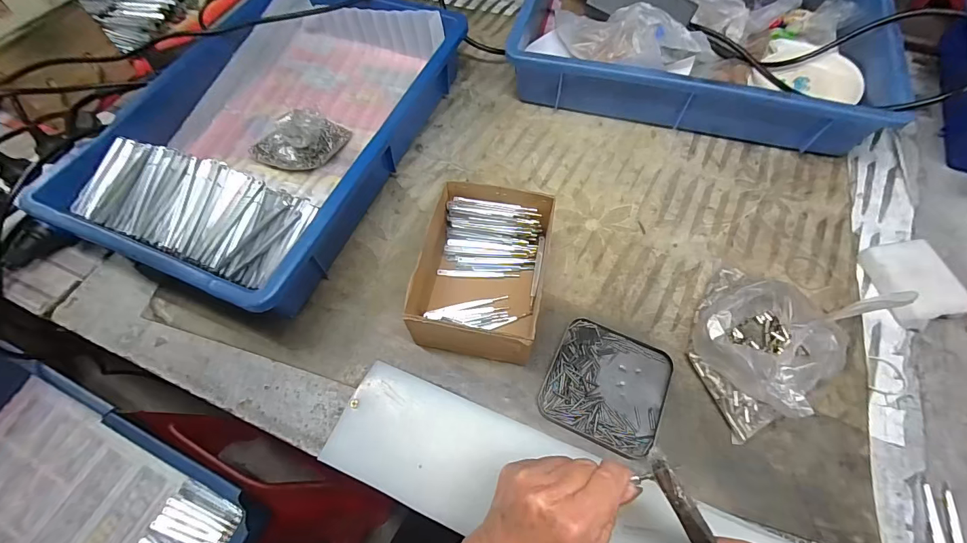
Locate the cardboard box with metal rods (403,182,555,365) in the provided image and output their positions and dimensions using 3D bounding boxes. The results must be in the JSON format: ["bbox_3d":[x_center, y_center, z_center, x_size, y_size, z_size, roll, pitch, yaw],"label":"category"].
[{"bbox_3d":[-0.001,0.002,0.392,0.117,0.066,0.158,12,64,7],"label":"cardboard box with metal rods"}]

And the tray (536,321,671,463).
[{"bbox_3d":[0.111,0.101,0.370,0.102,0.014,0.101,24,66,13],"label":"tray"}]

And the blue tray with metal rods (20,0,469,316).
[{"bbox_3d":[-0.221,-0.170,0.466,0.262,0.089,0.414,20,65,11],"label":"blue tray with metal rods"}]

